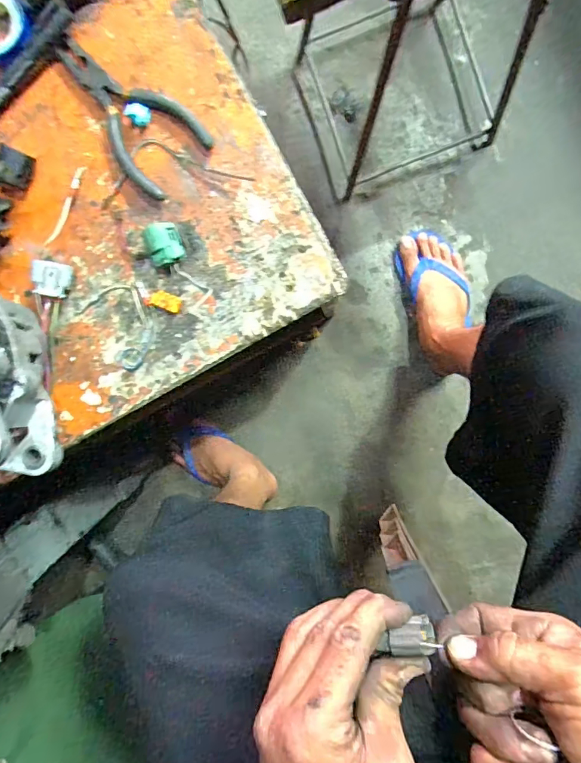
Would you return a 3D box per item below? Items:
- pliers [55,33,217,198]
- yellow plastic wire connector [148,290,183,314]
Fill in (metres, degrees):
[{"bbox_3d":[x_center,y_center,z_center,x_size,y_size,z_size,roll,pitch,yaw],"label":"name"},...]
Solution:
[{"bbox_3d":[-0.127,-0.203,0.344,0.130,0.011,0.064,41,98,-1],"label":"pliers"},{"bbox_3d":[-0.100,-0.064,0.362,0.025,0.005,0.013,22,98,2],"label":"yellow plastic wire connector"}]

